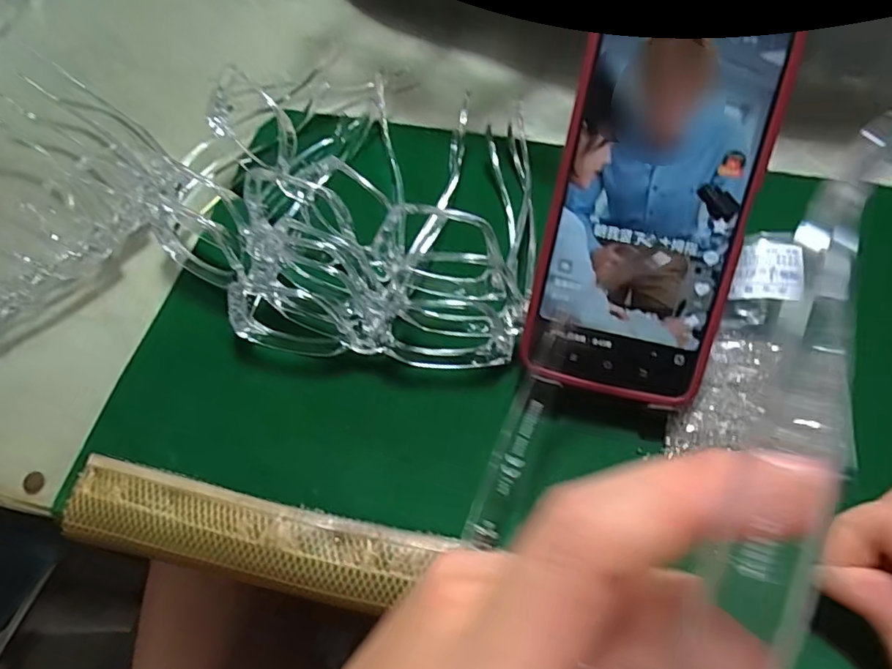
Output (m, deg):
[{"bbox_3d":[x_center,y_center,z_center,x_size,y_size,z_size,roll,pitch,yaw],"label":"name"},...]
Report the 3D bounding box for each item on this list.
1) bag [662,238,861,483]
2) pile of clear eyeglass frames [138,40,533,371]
[{"bbox_3d":[0.149,0.007,0.267,0.072,0.038,0.116,10,62,9],"label":"bag"},{"bbox_3d":[-0.054,-0.088,0.325,0.209,0.047,0.203,7,61,7],"label":"pile of clear eyeglass frames"}]

